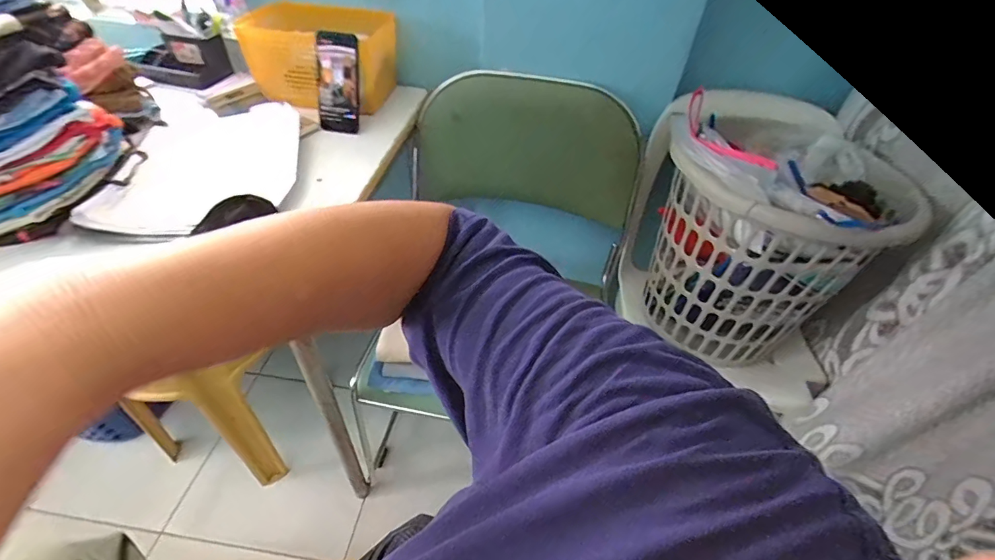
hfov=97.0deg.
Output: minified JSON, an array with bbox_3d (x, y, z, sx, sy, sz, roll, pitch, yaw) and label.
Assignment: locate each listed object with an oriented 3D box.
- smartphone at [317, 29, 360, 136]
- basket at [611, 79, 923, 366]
[{"bbox_3d":[-0.283,-0.347,0.781,0.073,0.160,0.017,9,24,2],"label":"smartphone"},{"bbox_3d":[0.438,-0.095,0.822,0.369,0.413,0.379,20,47,14],"label":"basket"}]

